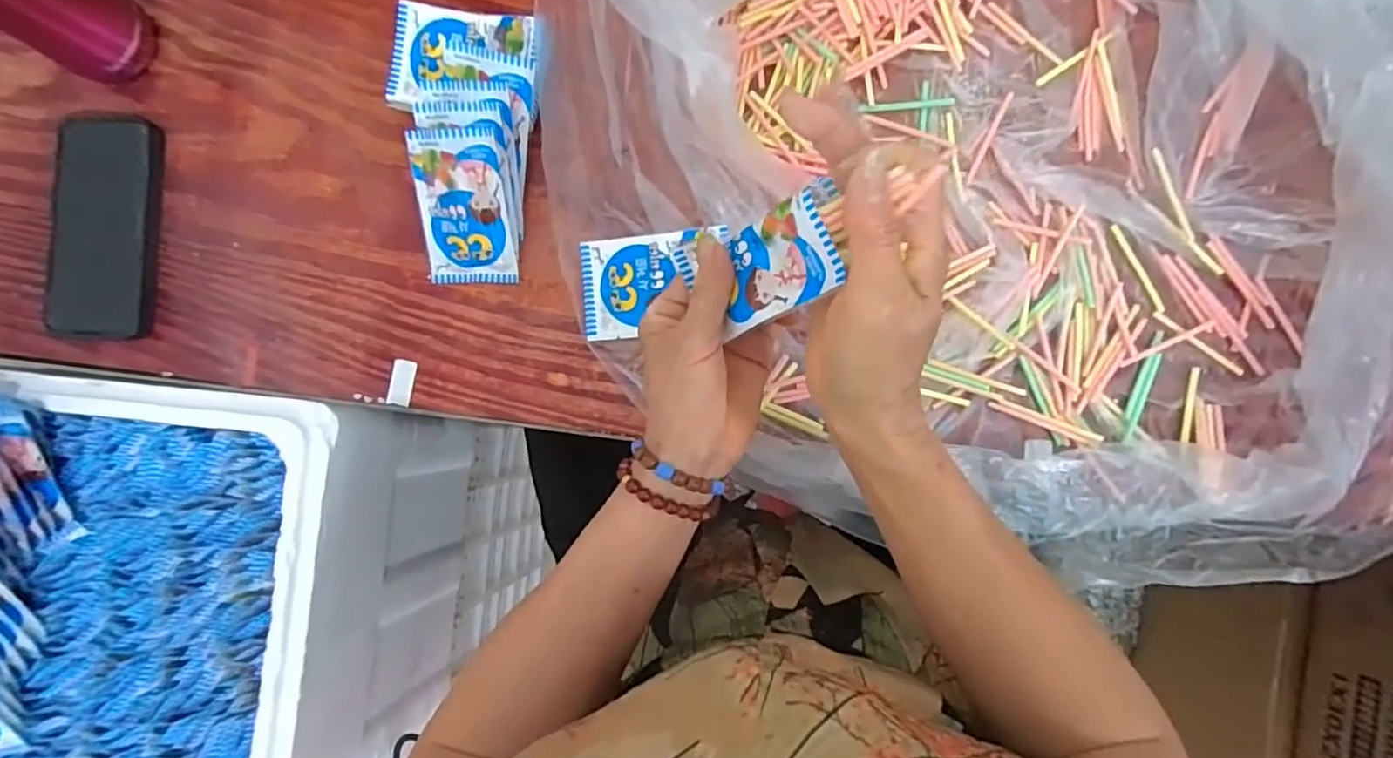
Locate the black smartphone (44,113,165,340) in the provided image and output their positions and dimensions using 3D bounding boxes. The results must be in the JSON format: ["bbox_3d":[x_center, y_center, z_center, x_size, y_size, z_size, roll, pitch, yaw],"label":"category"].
[{"bbox_3d":[-0.446,-0.115,0.484,0.076,0.016,0.165,5,88,7],"label":"black smartphone"}]

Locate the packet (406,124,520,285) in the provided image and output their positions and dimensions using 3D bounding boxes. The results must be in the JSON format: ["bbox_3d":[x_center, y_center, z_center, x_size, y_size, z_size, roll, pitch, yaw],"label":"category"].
[{"bbox_3d":[-0.161,-0.118,0.445,0.063,0.010,0.105,1,113,6],"label":"packet"}]

